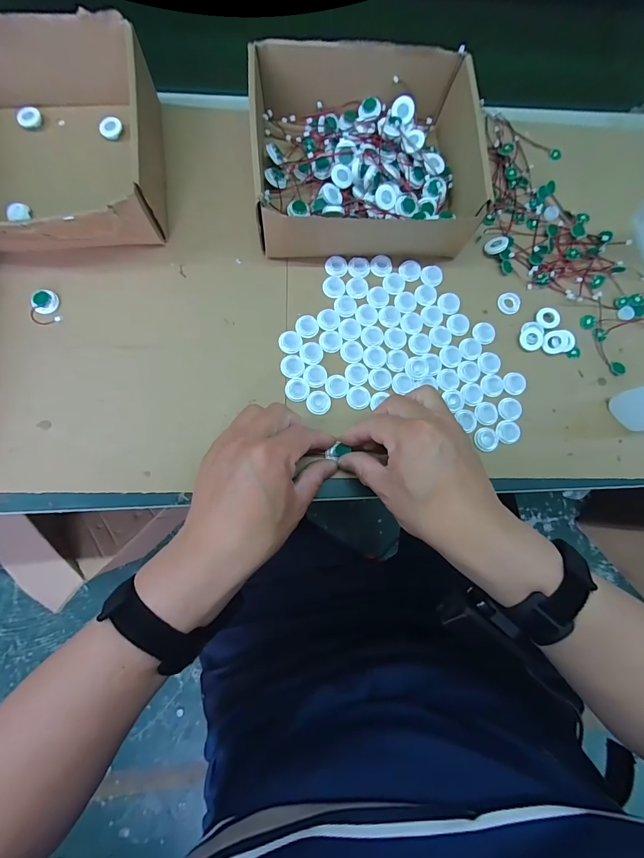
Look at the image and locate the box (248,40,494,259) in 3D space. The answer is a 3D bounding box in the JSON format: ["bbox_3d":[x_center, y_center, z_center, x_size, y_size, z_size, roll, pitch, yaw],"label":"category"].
[{"bbox_3d":[0.042,-0.272,0.360,0.214,0.062,0.197,-5,80,-5],"label":"box"}]

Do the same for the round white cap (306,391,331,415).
[{"bbox_3d":[-0.003,-0.025,0.347,0.022,0.004,0.022,1,80,-4],"label":"round white cap"}]

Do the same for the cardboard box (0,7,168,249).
[{"bbox_3d":[-0.263,-0.259,0.336,0.207,0.069,0.191,-6,80,-5],"label":"cardboard box"}]

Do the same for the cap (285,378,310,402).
[{"bbox_3d":[-0.023,-0.038,0.347,0.023,0.004,0.022,1,80,-4],"label":"cap"}]

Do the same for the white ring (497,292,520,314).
[{"bbox_3d":[0.196,-0.132,0.382,0.022,0.004,0.023,1,80,-4],"label":"white ring"}]

